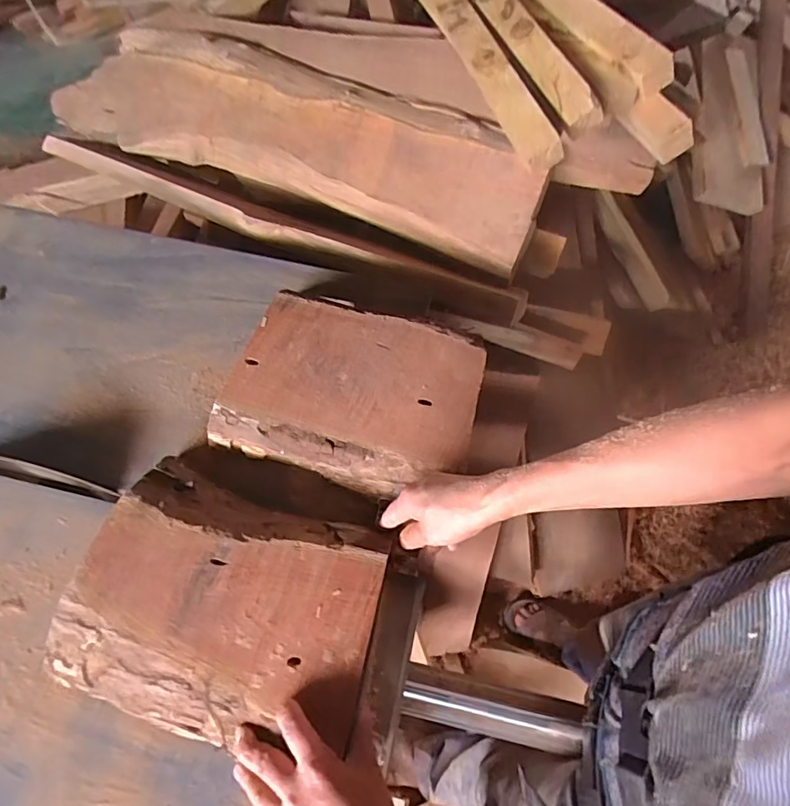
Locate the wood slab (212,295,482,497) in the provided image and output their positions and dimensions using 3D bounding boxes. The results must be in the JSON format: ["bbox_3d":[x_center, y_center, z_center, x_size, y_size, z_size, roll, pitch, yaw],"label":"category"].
[{"bbox_3d":[-0.050,-0.018,0.642,0.300,0.044,0.228,16,63,8],"label":"wood slab"}]

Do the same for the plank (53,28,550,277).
[{"bbox_3d":[-0.198,-0.504,0.934,0.959,0.046,0.250,22,93,14],"label":"plank"}]

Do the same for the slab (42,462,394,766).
[{"bbox_3d":[-0.175,0.208,0.522,0.303,0.042,0.232,14,62,7],"label":"slab"}]

